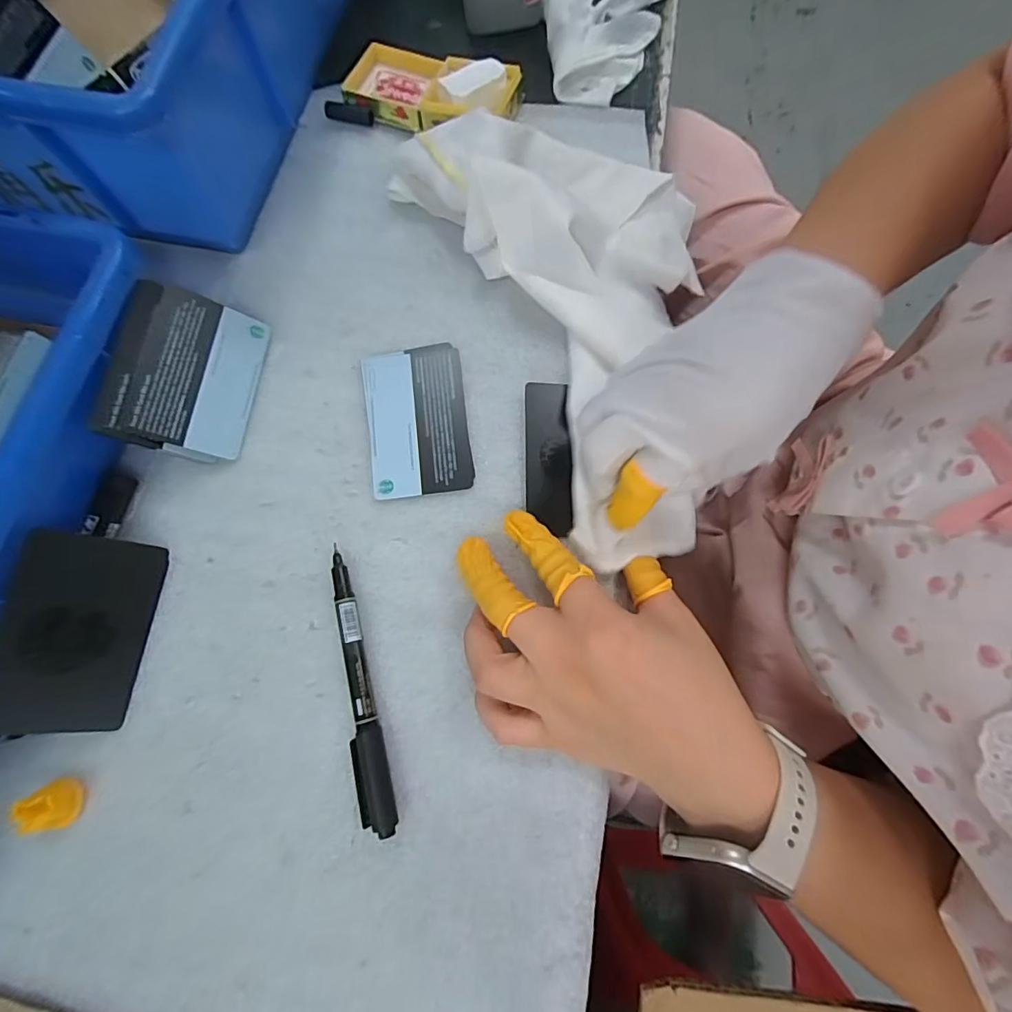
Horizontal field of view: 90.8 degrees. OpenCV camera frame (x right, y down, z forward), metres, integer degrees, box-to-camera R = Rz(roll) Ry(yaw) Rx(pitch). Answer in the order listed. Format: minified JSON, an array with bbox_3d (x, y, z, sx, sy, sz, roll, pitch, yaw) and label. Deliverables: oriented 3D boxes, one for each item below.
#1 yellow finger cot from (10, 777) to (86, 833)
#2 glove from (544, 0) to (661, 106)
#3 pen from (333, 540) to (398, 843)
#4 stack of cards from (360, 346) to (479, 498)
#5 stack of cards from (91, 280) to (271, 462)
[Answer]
[{"bbox_3d":[-0.205,0.135,0.225,0.018,0.016,0.020,-18,75,-3],"label":"yellow finger cot"},{"bbox_3d":[0.068,-0.343,0.347,0.084,0.023,0.144,5,75,3],"label":"glove"},{"bbox_3d":[-0.070,0.084,0.239,0.016,0.012,0.129,-13,75,-2],"label":"pen"},{"bbox_3d":[-0.050,-0.049,0.278,0.055,0.004,0.087,-8,75,-1],"label":"stack of cards"},{"bbox_3d":[-0.170,-0.072,0.267,0.065,0.006,0.088,19,72,-38],"label":"stack of cards"}]

